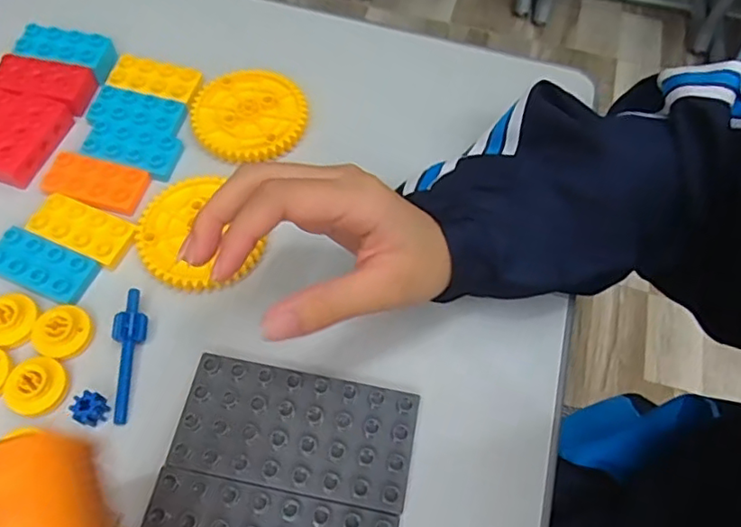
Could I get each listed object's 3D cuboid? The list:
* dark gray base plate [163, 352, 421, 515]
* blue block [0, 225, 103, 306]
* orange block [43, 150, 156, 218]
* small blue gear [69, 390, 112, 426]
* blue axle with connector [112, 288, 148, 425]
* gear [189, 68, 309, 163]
[{"bbox_3d":[-0.039,0.091,0.320,0.123,0.012,0.064,11,62,4],"label":"dark gray base plate"},{"bbox_3d":[-0.201,0.001,0.358,0.062,0.010,0.032,21,63,9],"label":"blue block"},{"bbox_3d":[-0.182,-0.054,0.388,0.064,0.008,0.033,14,62,5],"label":"orange block"},{"bbox_3d":[-0.152,0.079,0.319,0.016,0.012,0.016,1,62,-2],"label":"small blue gear"},{"bbox_3d":[-0.140,0.052,0.338,0.016,0.011,0.076,1,74,-2],"label":"blue axle with connector"},{"bbox_3d":[-0.086,-0.106,0.416,0.080,0.009,0.074,-3,62,-4],"label":"gear"}]

